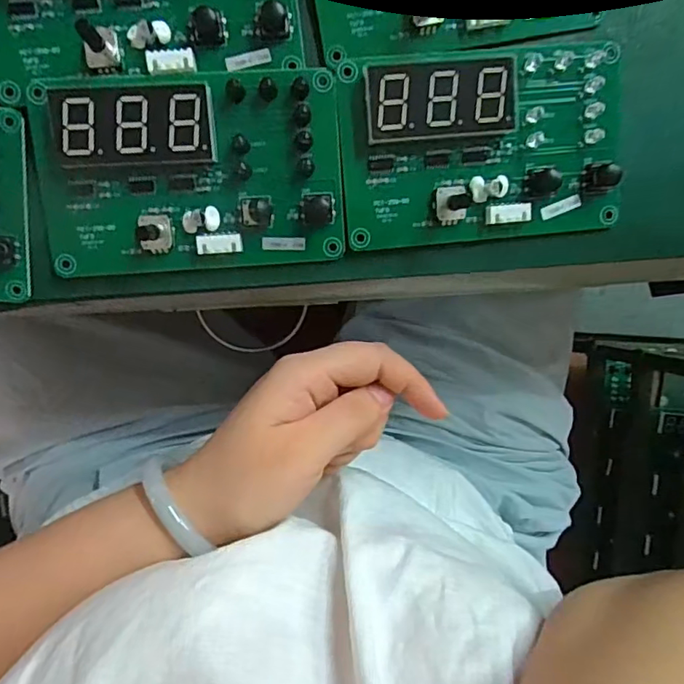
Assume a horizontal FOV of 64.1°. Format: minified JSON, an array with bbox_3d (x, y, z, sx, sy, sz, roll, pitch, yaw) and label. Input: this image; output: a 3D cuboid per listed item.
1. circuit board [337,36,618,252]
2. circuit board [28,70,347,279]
[{"bbox_3d":[0.060,-0.082,0.229,0.118,0.017,0.075,-7,96,-3],"label":"circuit board"},{"bbox_3d":[-0.061,-0.068,0.221,0.118,0.018,0.073,-5,95,-3],"label":"circuit board"}]

